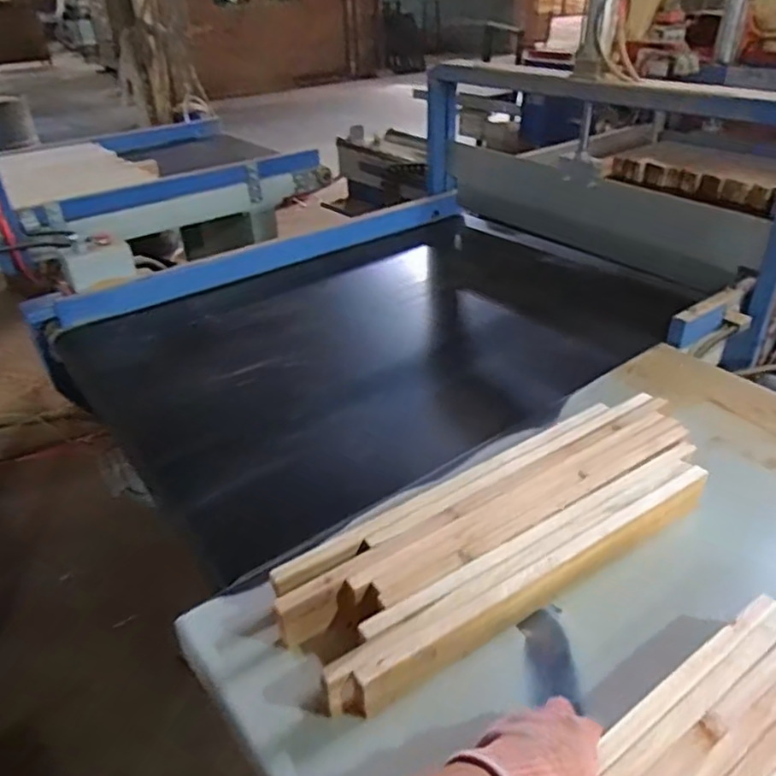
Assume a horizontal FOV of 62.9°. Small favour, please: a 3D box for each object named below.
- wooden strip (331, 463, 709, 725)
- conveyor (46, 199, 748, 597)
[{"bbox_3d":[0.165,0.200,0.677,0.503,0.049,0.037,-21,38,-26],"label":"wooden strip"},{"bbox_3d":[-0.050,-0.106,1.276,1.083,0.160,0.833,-20,37,-24],"label":"conveyor"}]

